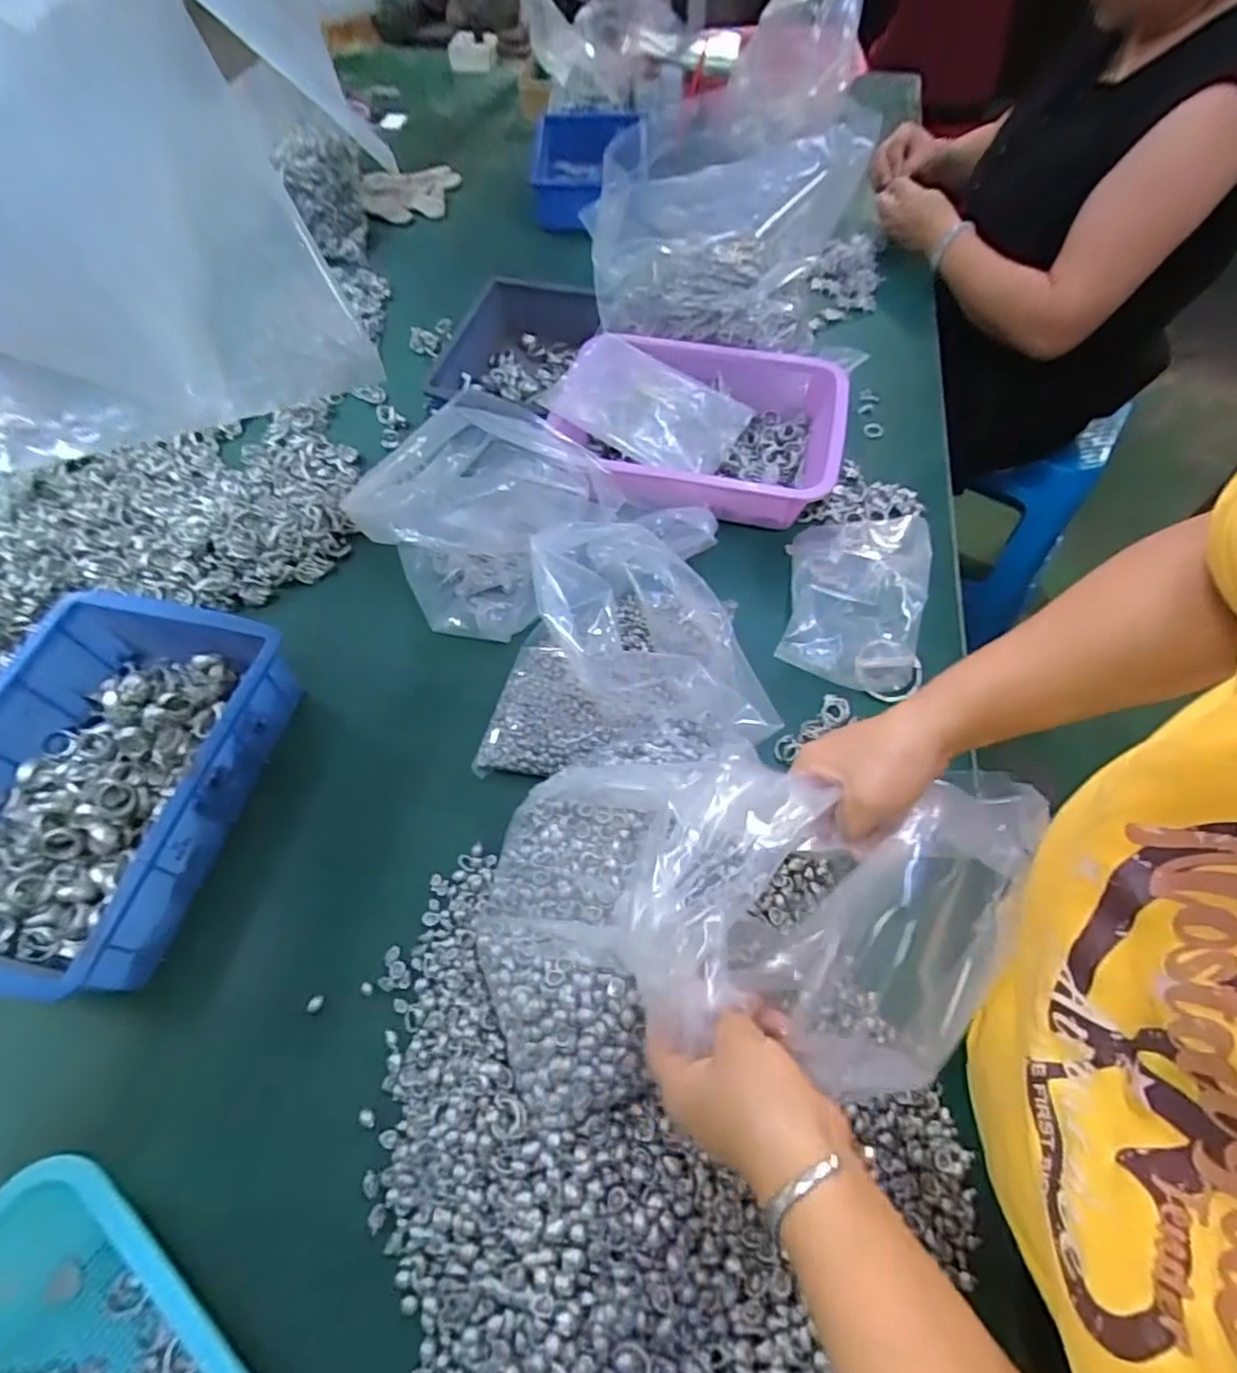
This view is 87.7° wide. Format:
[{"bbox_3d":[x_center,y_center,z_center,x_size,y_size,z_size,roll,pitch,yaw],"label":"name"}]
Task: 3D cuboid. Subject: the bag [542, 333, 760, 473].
[{"bbox_3d":[0.031,-0.302,0.708,0.197,0.049,0.140,24,63,13],"label":"bag"}]

